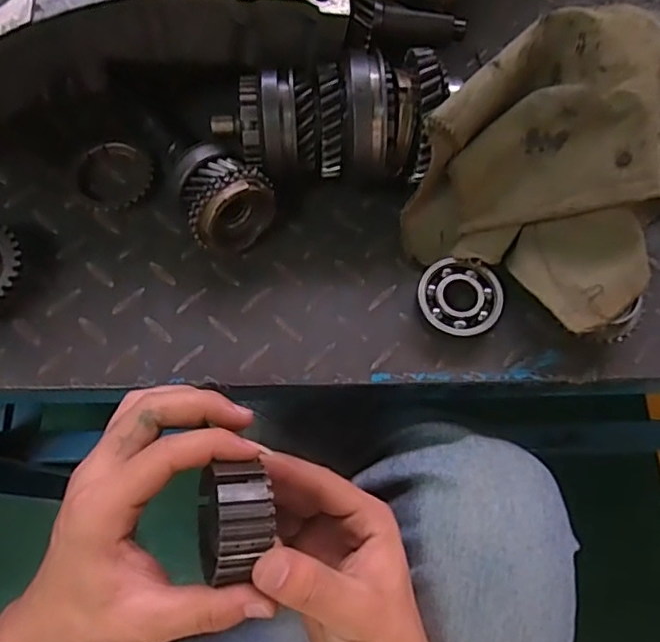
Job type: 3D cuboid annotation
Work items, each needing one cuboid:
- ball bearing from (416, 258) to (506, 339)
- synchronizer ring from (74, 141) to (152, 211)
[{"bbox_3d":[0.079,-0.013,0.370,0.050,0.018,0.045,16,70,5],"label":"ball bearing"},{"bbox_3d":[-0.148,-0.099,0.409,0.051,0.010,0.048,0,69,0],"label":"synchronizer ring"}]

